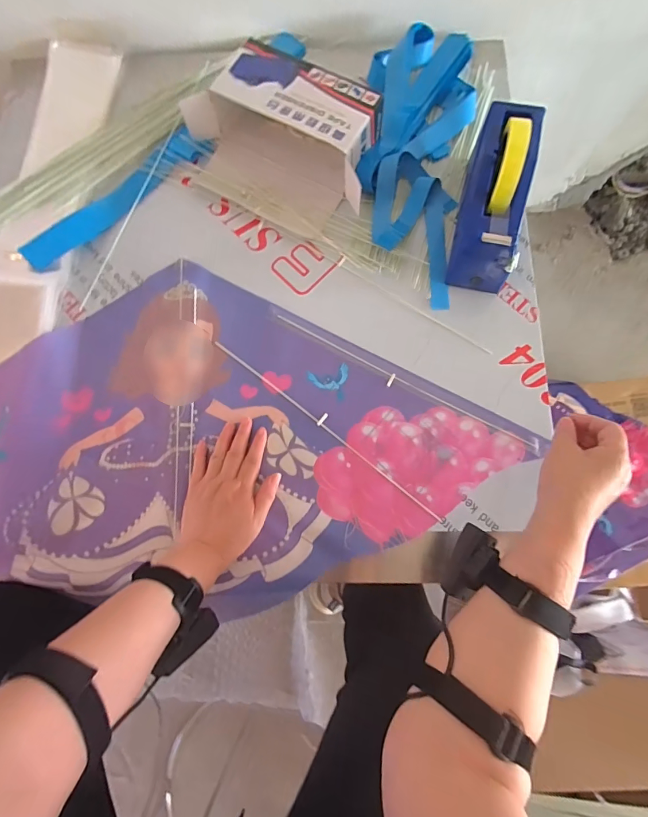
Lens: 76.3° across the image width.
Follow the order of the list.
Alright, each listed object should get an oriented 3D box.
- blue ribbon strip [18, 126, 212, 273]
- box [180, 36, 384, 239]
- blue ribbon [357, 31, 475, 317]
[{"bbox_3d":[-0.293,-0.307,0.594,0.306,0.029,0.054,-43,80,-8],"label":"blue ribbon strip"},{"bbox_3d":[-0.058,-0.372,0.573,0.270,0.083,0.184,29,80,7],"label":"box"},{"bbox_3d":[0.129,-0.358,0.584,0.153,0.043,0.438,6,78,3],"label":"blue ribbon"}]

